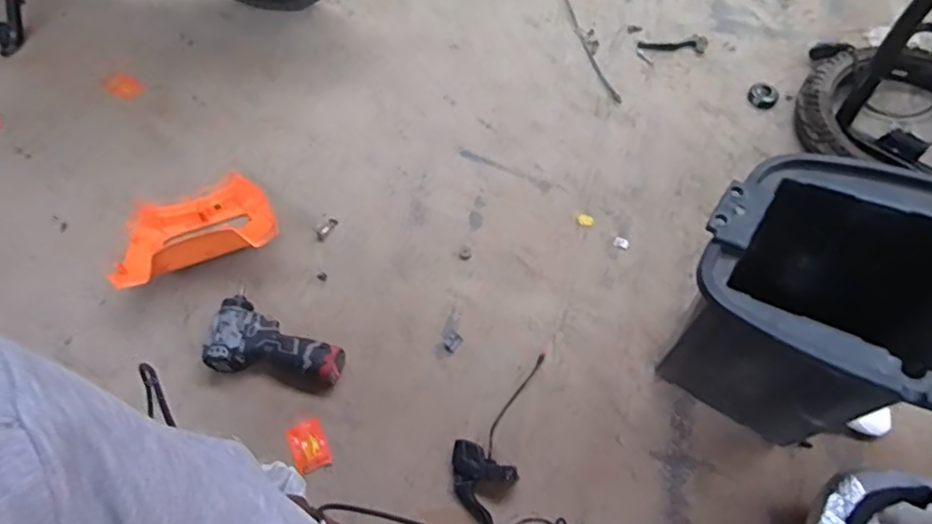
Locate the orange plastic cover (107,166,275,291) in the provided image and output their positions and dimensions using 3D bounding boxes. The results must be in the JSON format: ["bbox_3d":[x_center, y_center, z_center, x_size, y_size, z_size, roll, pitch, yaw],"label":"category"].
[{"bbox_3d":[-0.429,-0.056,0.928,0.240,0.082,0.182,-20,63,-8],"label":"orange plastic cover"}]

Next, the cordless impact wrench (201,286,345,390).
[{"bbox_3d":[-0.282,0.132,0.842,0.196,0.052,0.110,27,66,15],"label":"cordless impact wrench"}]

